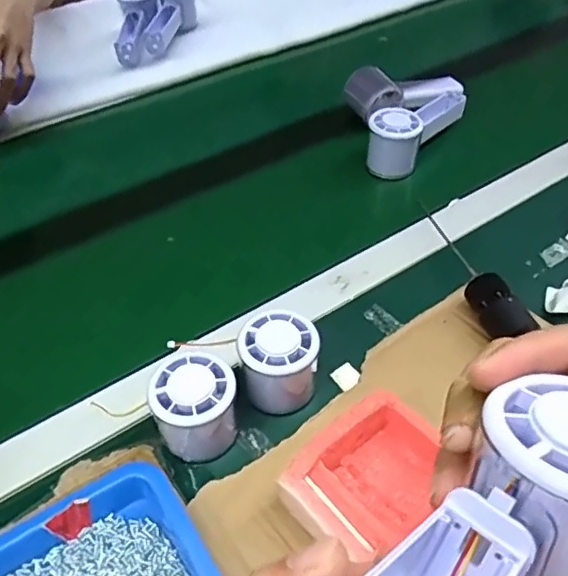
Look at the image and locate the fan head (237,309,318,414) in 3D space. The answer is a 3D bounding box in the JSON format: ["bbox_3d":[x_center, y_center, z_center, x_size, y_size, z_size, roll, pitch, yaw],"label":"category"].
[{"bbox_3d":[-0.004,0.054,0.424,0.056,0.054,0.056,0,47,0],"label":"fan head"}]

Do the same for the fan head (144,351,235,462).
[{"bbox_3d":[-0.061,0.082,0.398,0.055,0.051,0.055,-14,49,-13],"label":"fan head"}]

